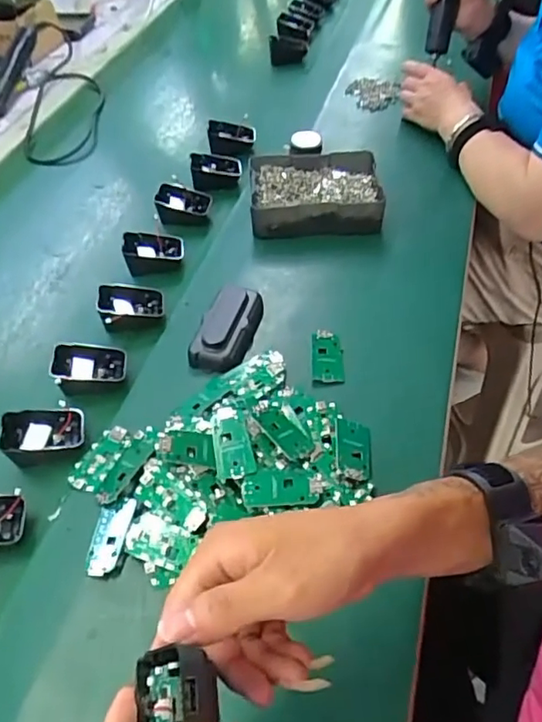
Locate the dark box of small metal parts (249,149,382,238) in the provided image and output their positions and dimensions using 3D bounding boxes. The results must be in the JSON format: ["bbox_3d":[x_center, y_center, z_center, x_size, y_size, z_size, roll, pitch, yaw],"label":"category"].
[{"bbox_3d":[0.054,-0.211,0.716,0.160,0.045,0.125,-7,49,1],"label":"dark box of small metal parts"}]

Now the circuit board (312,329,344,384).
[{"bbox_3d":[0.056,-0.004,0.565,0.031,0.009,0.063,-2,50,6],"label":"circuit board"}]

